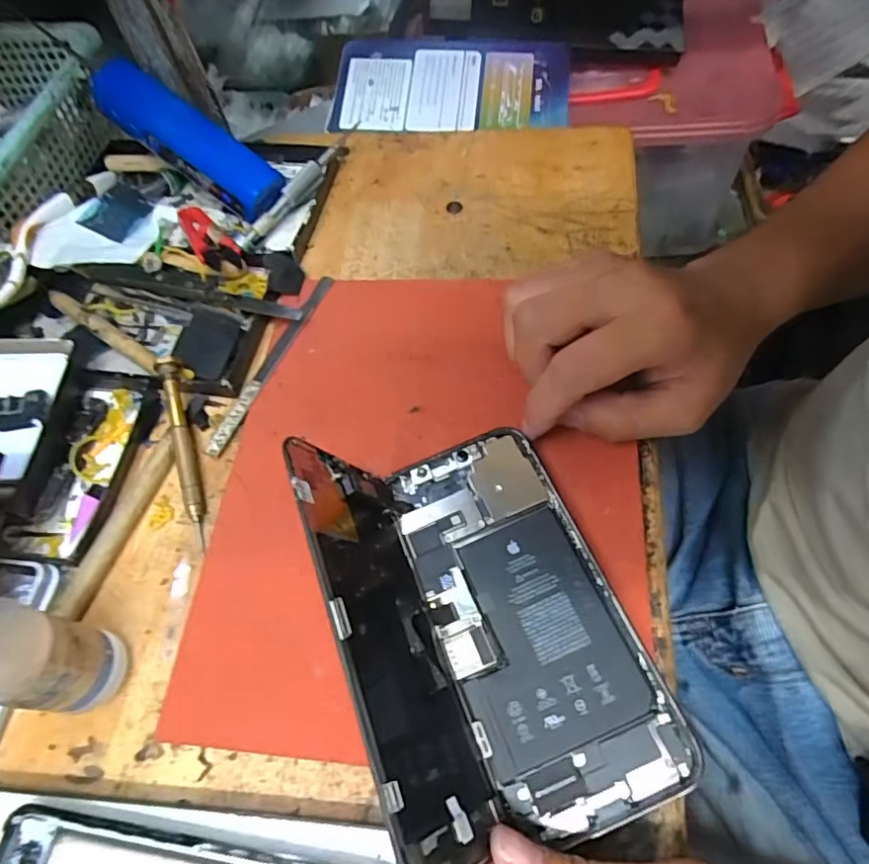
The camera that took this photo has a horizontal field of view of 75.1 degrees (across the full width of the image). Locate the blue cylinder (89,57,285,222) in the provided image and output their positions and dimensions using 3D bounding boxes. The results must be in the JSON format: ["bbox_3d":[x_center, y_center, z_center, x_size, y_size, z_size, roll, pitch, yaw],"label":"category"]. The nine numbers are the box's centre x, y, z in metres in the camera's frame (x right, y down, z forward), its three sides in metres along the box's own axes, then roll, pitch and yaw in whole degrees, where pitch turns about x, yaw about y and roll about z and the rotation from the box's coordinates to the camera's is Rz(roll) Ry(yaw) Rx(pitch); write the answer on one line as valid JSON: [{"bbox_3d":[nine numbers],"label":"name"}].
[{"bbox_3d":[-0.158,-0.190,0.368,0.129,0.026,0.034,34,66,-7],"label":"blue cylinder"}]

